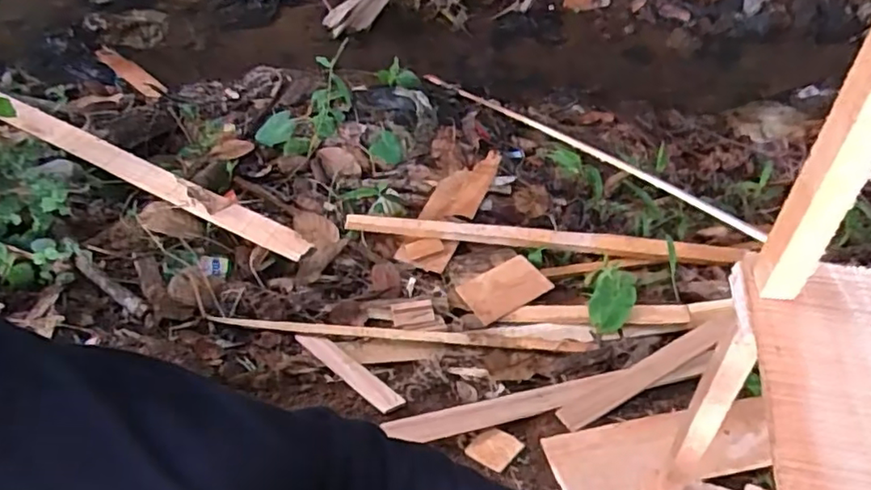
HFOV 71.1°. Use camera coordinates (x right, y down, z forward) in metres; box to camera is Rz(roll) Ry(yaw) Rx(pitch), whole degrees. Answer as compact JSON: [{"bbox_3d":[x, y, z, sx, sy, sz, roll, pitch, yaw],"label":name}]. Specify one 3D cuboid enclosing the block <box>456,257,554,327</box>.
[{"bbox_3d":[0.128,0.082,1.141,0.152,0.012,0.114,-26,43,-13],"label":"block"}]

